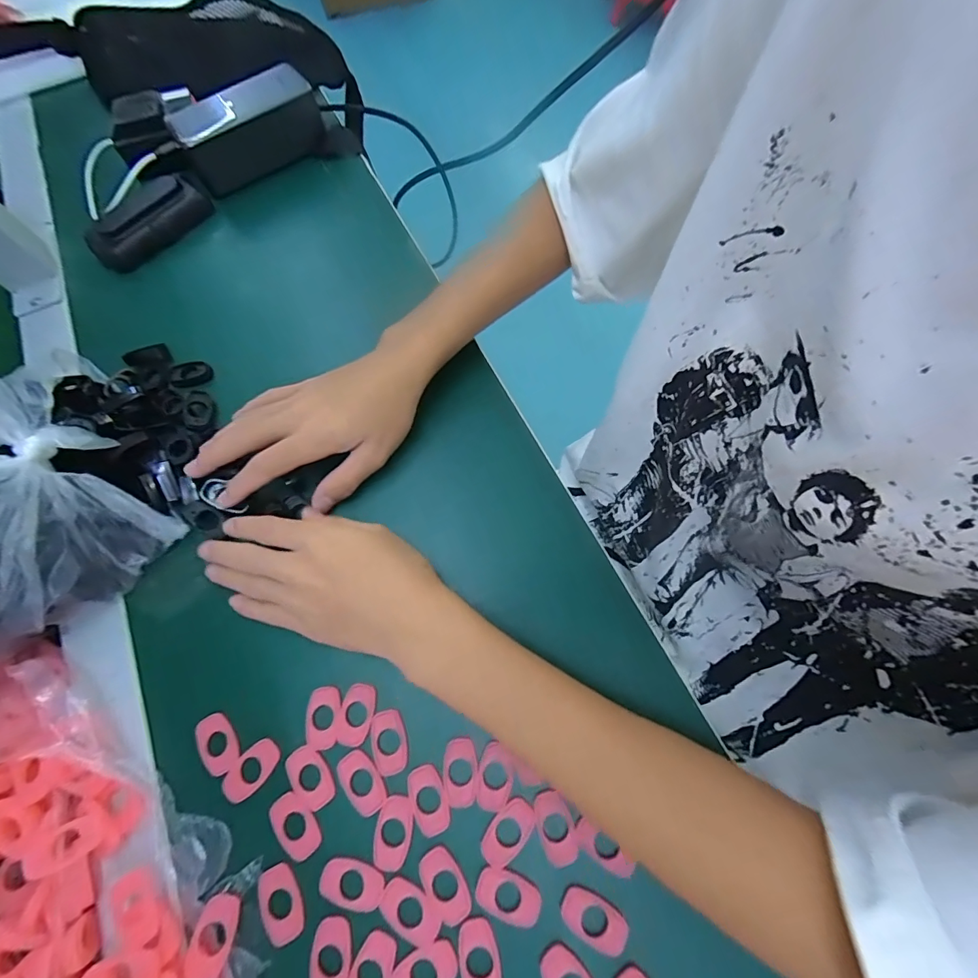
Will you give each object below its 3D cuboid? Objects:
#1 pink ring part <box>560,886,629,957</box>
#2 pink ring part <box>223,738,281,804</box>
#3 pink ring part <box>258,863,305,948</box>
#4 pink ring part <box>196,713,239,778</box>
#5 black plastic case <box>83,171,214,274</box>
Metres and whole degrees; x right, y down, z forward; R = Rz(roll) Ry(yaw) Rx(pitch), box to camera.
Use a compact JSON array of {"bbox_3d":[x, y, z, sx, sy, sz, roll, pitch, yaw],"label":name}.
[{"bbox_3d":[0.053,0.216,0.224,0.032,0.004,0.019,22,71,10],"label":"pink ring part"},{"bbox_3d":[-0.133,0.156,0.249,0.019,0.004,0.034,37,75,15],"label":"pink ring part"},{"bbox_3d":[-0.107,0.212,0.230,0.021,0.004,0.032,-31,71,-10],"label":"pink ring part"},{"bbox_3d":[-0.155,0.145,0.256,0.020,0.004,0.032,-30,71,-9],"label":"pink ring part"},{"bbox_3d":[-0.303,-0.239,0.401,0.050,0.016,0.107,44,76,-13],"label":"black plastic case"}]

